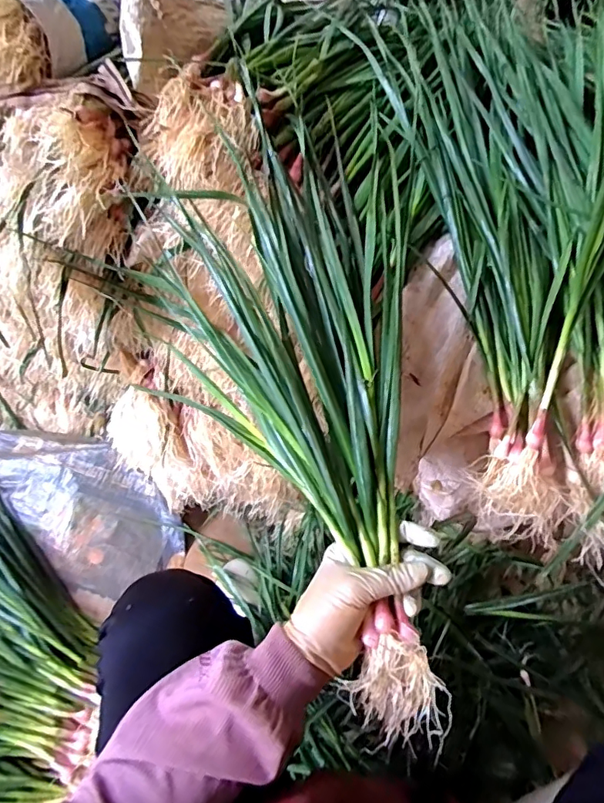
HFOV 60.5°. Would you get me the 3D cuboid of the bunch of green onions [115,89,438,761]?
[{"bbox_3d":[0.007,0.010,0.468,0.227,0.102,0.505,-14,70,-4],"label":"bunch of green onions"}]

